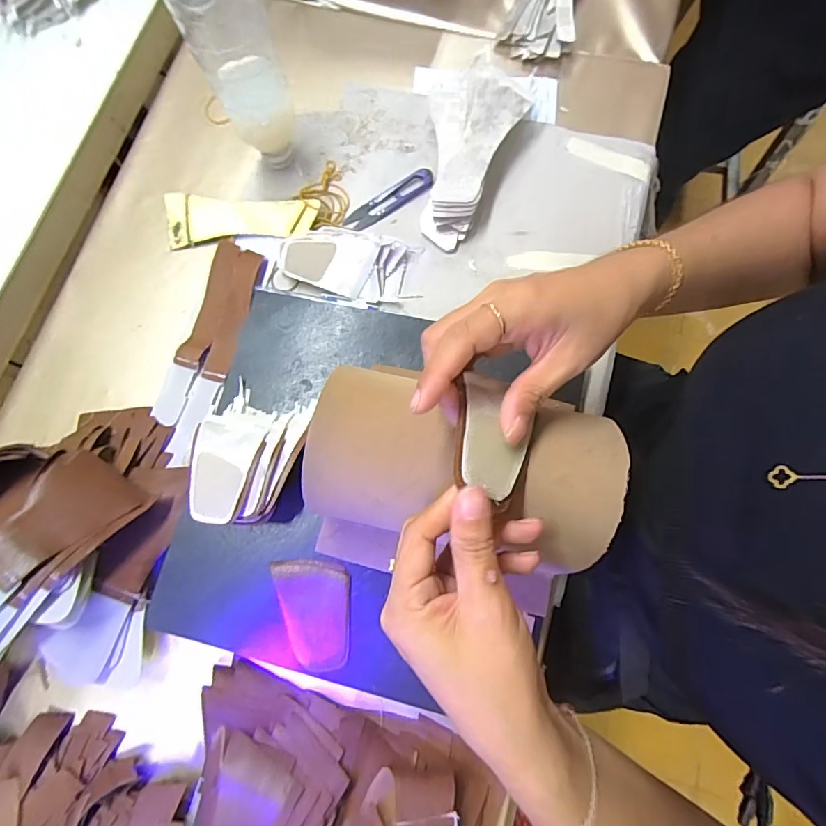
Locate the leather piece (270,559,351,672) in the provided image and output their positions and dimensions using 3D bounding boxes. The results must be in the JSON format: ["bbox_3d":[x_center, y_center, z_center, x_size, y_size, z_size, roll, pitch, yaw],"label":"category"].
[{"bbox_3d":[-0.081,0.159,0.373,0.061,0.004,0.079,-2,75,3],"label":"leather piece"}]

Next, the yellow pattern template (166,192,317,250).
[{"bbox_3d":[-0.171,-0.199,0.468,0.151,0.007,0.058,-5,83,4],"label":"yellow pattern template"}]

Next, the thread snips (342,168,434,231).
[{"bbox_3d":[-0.023,-0.212,0.471,0.097,0.007,0.024,-34,79,-6],"label":"thread snips"}]

